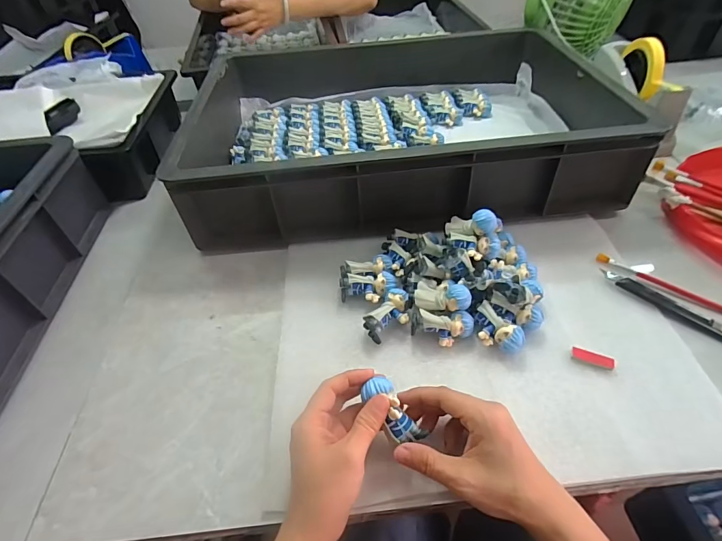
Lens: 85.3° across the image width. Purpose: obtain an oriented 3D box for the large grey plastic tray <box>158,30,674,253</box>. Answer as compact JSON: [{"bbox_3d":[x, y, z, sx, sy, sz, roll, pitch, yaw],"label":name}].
[{"bbox_3d":[0.050,-0.273,0.636,0.572,0.117,0.489,-6,47,0],"label":"large grey plastic tray"}]

